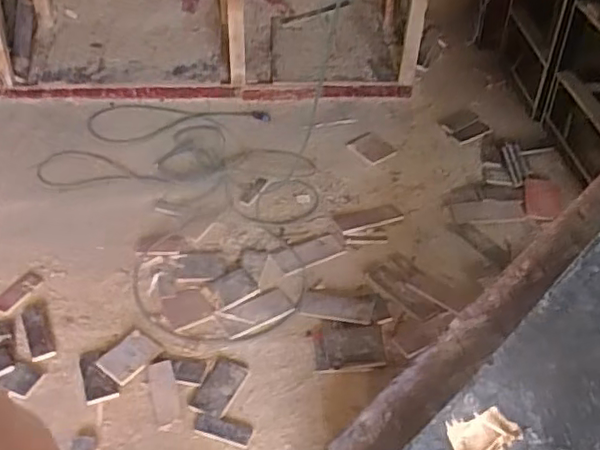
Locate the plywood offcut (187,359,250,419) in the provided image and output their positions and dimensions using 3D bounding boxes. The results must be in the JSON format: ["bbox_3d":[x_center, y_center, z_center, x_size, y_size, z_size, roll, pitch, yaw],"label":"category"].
[{"bbox_3d":[-0.224,0.457,1.749,0.107,0.016,0.169,18,45,18],"label":"plywood offcut"}]

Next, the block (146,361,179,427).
[{"bbox_3d":[-0.383,0.470,1.742,0.069,0.014,0.184,-11,57,-12],"label":"block"}]

